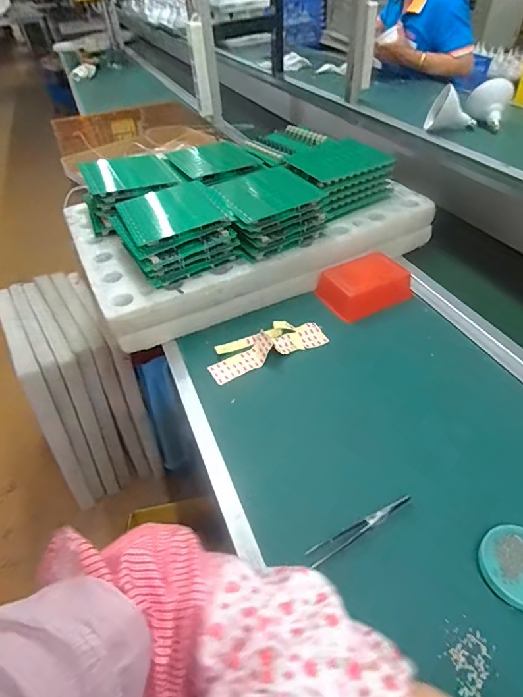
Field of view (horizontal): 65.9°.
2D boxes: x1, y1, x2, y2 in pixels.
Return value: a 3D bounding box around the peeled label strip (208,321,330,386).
[{"bbox_3d":[0.006,-0.007,0.554,0.166,0.027,0.057,-22,47,-16],"label":"peeled label strip"}]

